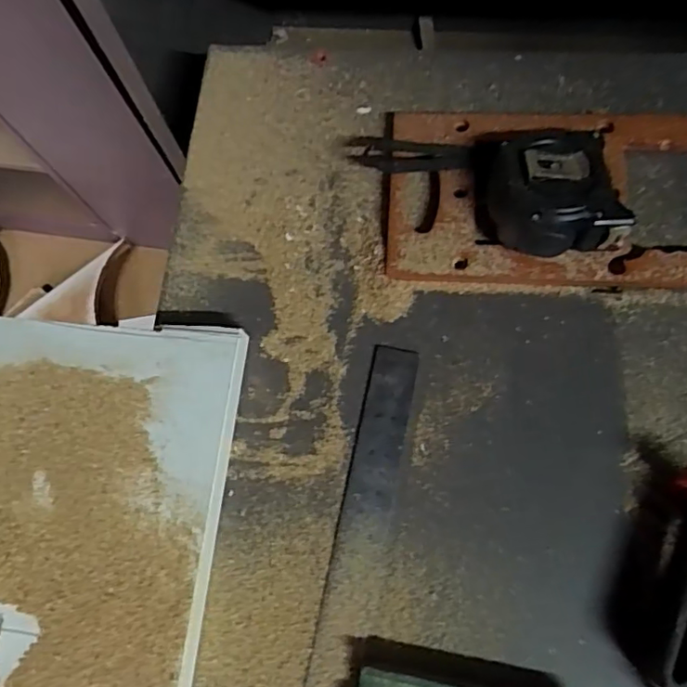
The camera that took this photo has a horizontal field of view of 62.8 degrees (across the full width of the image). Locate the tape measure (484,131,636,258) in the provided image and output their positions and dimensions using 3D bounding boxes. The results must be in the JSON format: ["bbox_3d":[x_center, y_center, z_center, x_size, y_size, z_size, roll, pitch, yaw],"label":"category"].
[{"bbox_3d":[0.114,-0.082,0.317,0.065,0.037,0.068,-10,73,1],"label":"tape measure"}]

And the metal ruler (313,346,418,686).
[{"bbox_3d":[-0.001,0.146,0.275,0.024,0.004,0.300,11,74,7],"label":"metal ruler"}]

